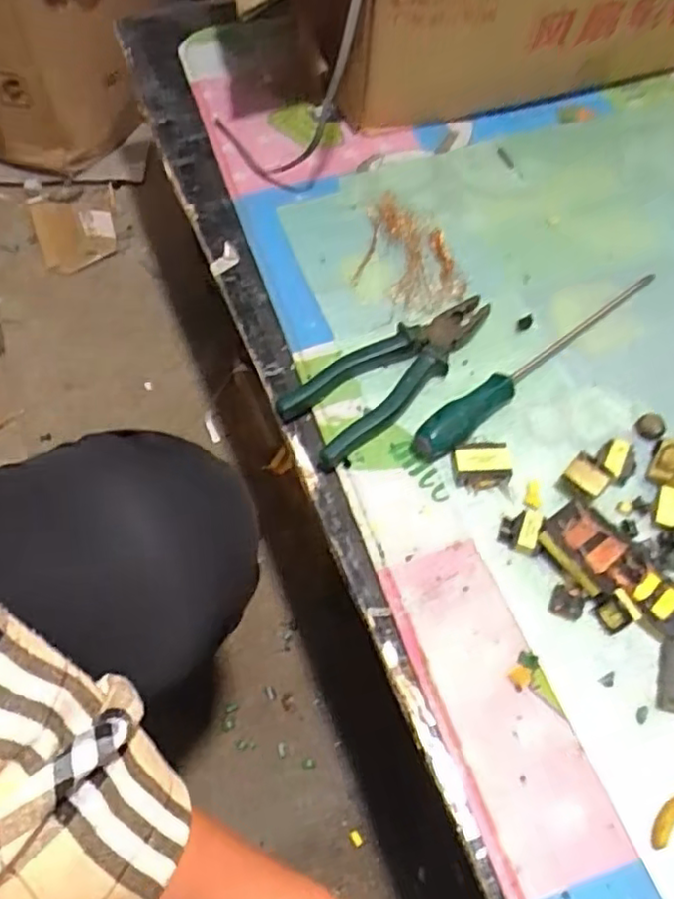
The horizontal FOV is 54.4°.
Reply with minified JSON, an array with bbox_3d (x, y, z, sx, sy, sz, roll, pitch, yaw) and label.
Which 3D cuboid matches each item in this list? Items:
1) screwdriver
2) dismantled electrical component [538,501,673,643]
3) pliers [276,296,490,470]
[{"bbox_3d":[0.173,-0.082,0.540,0.287,0.024,0.024,-35,64,-23],"label":"screwdriver"},{"bbox_3d":[0.189,0.085,0.439,0.048,0.020,0.111,-36,65,-24],"label":"dismantled electrical component"},{"bbox_3d":[0.046,-0.068,0.536,0.194,0.020,0.068,-35,64,-23],"label":"pliers"}]

